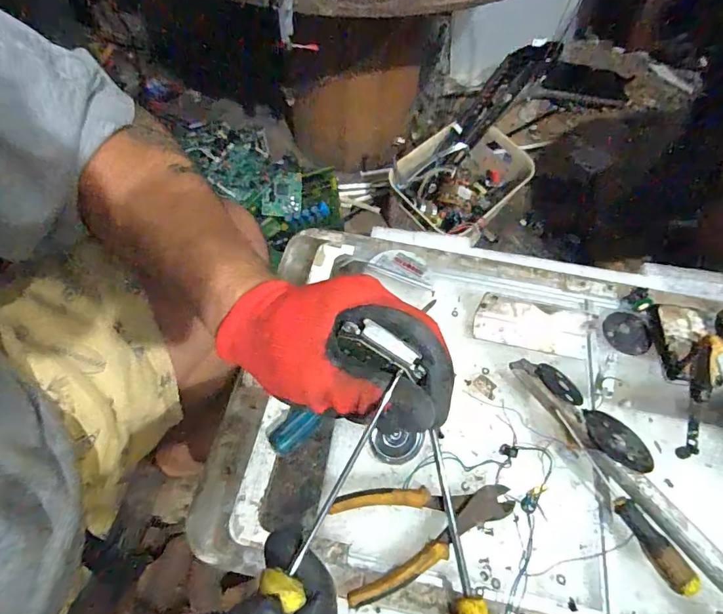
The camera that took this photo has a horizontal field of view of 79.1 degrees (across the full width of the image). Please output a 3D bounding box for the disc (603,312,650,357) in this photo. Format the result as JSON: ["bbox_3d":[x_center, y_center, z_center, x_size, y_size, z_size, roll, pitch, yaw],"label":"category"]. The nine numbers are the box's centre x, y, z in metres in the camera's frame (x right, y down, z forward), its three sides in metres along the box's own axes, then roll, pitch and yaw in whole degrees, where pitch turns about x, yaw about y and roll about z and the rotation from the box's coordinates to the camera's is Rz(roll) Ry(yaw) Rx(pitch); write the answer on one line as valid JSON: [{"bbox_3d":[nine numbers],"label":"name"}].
[{"bbox_3d":[0.315,0.031,0.525,0.048,0.008,0.056,6,59,2],"label":"disc"}]

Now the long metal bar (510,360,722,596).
[{"bbox_3d":[0.270,0.188,0.411,0.028,0.035,0.343,-33,65,-20],"label":"long metal bar"}]

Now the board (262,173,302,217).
[{"bbox_3d":[-0.168,-0.237,0.927,0.080,0.015,0.087,1,98,-5],"label":"board"}]

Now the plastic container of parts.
[{"bbox_3d":[0.209,-0.267,0.917,0.204,0.106,0.292,35,64,18],"label":"plastic container of parts"}]

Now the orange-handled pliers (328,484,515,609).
[{"bbox_3d":[0.060,0.197,0.403,0.167,0.029,0.081,-15,60,-10],"label":"orange-handled pliers"}]

